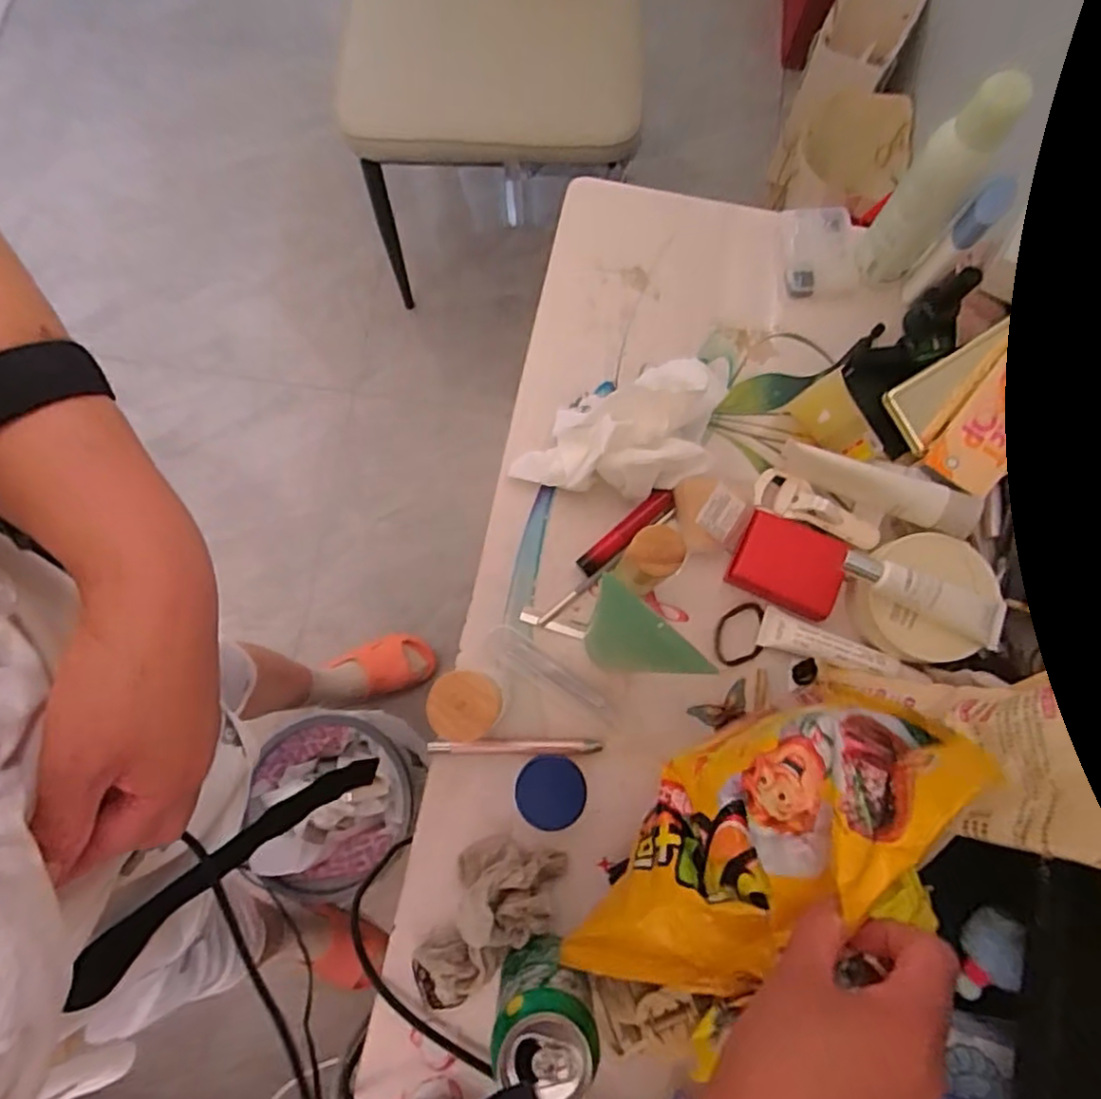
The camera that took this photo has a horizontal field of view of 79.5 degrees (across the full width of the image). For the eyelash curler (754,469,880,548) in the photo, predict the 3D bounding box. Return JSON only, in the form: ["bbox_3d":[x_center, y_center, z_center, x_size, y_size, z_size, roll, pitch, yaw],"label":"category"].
[{"bbox_3d":[0.215,-0.029,0.533,0.103,0.028,0.037,32,80,6],"label":"eyelash curler"}]

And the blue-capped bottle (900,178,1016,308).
[{"bbox_3d":[0.320,-0.242,0.529,0.023,0.120,0.024,43,82,8],"label":"blue-capped bottle"}]

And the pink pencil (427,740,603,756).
[{"bbox_3d":[-0.028,0.155,0.516,0.133,0.006,0.011,-1,78,0],"label":"pink pencil"}]

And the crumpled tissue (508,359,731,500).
[{"bbox_3d":[0.064,-0.096,0.538,0.197,0.052,0.105,-14,79,-3],"label":"crumpled tissue"}]

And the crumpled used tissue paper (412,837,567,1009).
[{"bbox_3d":[-0.047,0.273,0.474,0.073,0.041,0.127,24,80,5],"label":"crumpled used tissue paper"}]

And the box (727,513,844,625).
[{"bbox_3d":[0.191,0.012,0.532,0.084,0.027,0.063,24,80,5],"label":"box"}]

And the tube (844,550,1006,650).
[{"bbox_3d":[0.275,0.033,0.486,0.123,0.017,0.035,21,79,5],"label":"tube"}]

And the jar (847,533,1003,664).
[{"bbox_3d":[0.281,0.036,0.508,0.092,0.037,0.094,0,78,0],"label":"jar"}]

